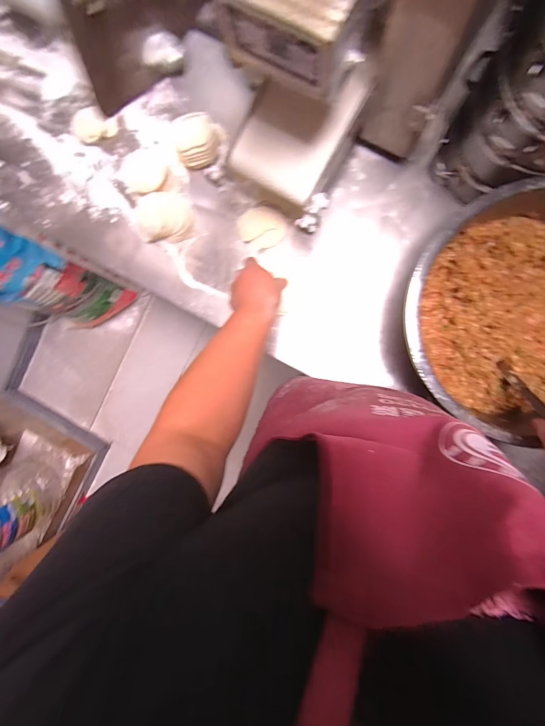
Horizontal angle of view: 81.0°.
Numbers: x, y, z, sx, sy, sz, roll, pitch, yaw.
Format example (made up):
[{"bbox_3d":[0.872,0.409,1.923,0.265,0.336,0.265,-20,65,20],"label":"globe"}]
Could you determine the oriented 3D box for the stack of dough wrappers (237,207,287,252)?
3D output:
[{"bbox_3d":[-0.021,-0.242,0.568,0.083,0.019,0.073,38,97,3],"label":"stack of dough wrappers"}]

